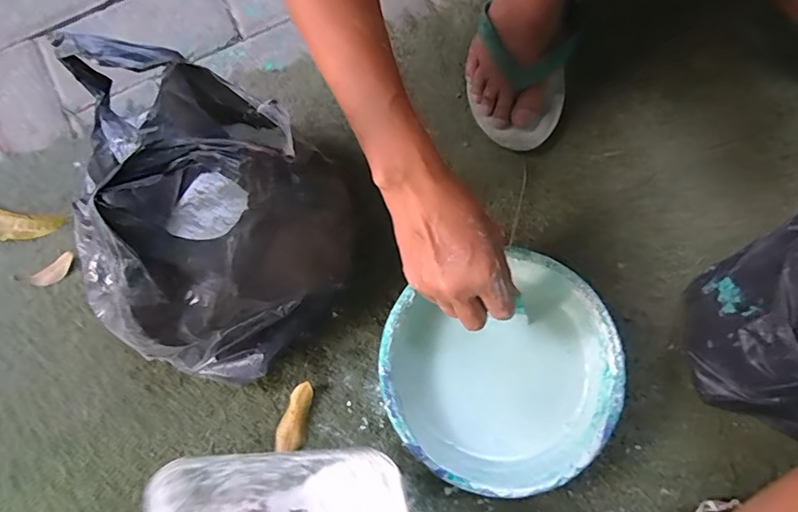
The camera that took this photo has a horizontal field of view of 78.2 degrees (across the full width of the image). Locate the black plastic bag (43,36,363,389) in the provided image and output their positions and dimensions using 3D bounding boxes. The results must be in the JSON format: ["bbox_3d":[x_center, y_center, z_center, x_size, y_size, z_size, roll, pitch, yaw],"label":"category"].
[{"bbox_3d":[-0.167,-0.040,0.374,0.198,0.192,0.242,-39,82,-6],"label":"black plastic bag"}]

